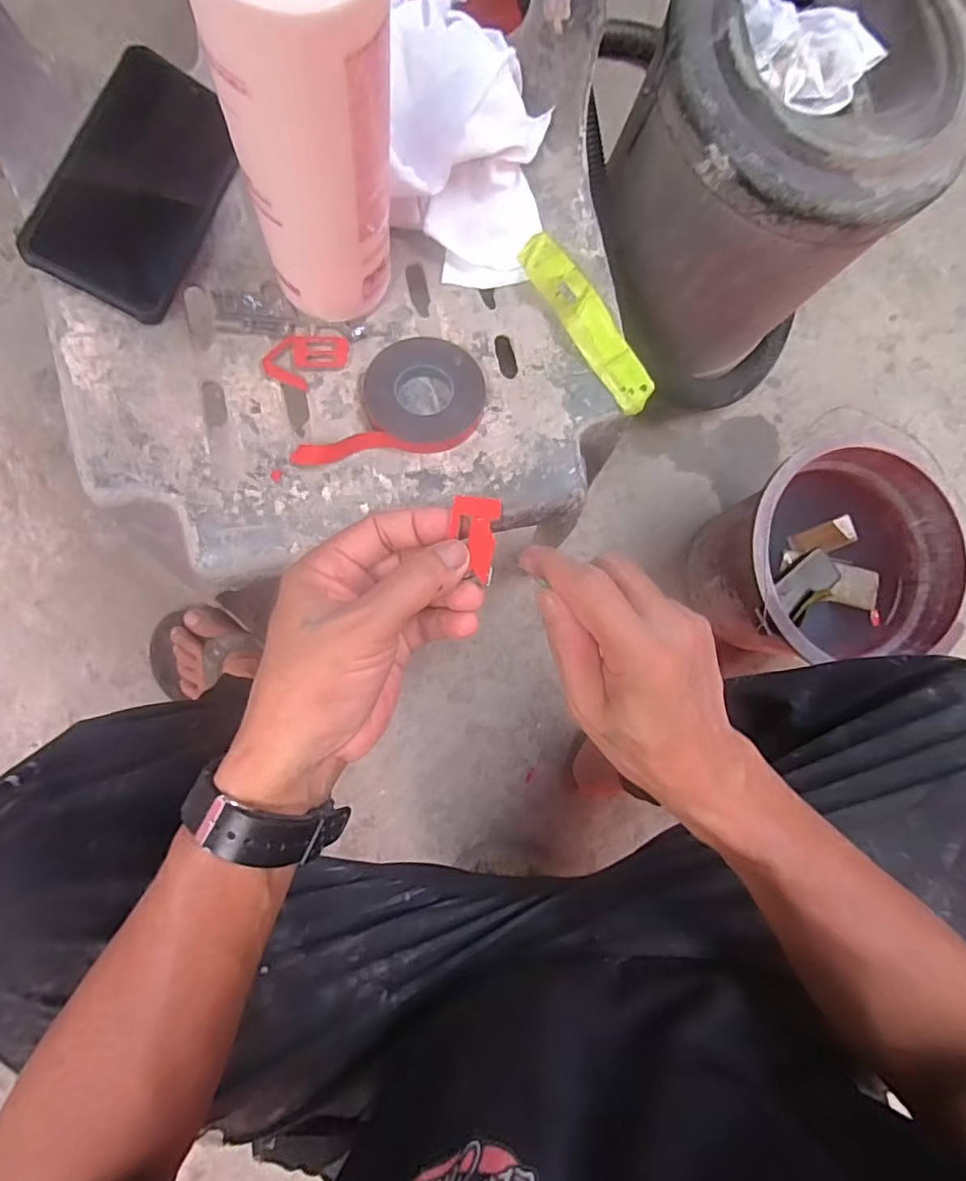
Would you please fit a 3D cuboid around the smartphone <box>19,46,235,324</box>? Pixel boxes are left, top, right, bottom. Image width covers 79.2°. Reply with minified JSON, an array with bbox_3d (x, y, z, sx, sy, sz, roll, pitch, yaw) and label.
[{"bbox_3d":[-0.224,-0.268,0.385,0.083,0.008,0.169,24,77,-25],"label":"smartphone"}]

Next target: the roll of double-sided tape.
[{"bbox_3d":[-0.065,-0.134,0.406,0.131,0.015,0.082,-9,86,-10],"label":"roll of double-sided tape"}]

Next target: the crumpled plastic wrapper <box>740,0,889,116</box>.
[{"bbox_3d":[0.276,-0.483,0.507,0.136,0.033,0.091,38,80,-4],"label":"crumpled plastic wrapper"}]

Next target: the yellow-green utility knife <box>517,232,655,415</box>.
[{"bbox_3d":[0.073,-0.193,0.417,0.029,0.024,0.144,-34,91,-11],"label":"yellow-green utility knife"}]

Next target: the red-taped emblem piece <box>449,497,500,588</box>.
[{"bbox_3d":[-0.005,-0.025,0.274,0.023,0.004,0.038,10,92,23],"label":"red-taped emblem piece"}]

